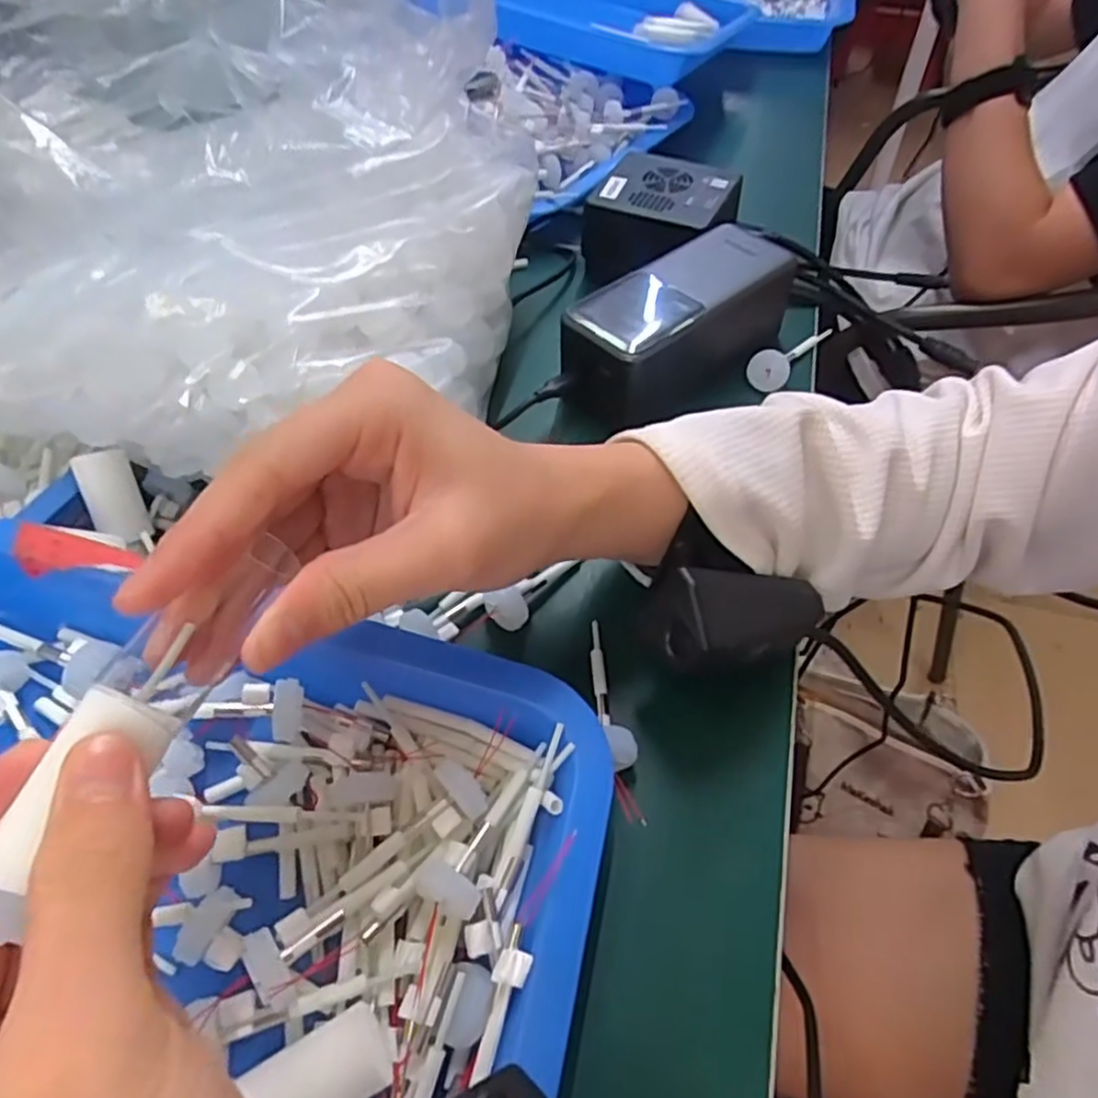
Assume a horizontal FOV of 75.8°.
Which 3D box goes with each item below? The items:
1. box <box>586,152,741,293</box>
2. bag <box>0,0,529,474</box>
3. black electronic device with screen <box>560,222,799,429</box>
[{"bbox_3d":[0.069,-0.199,0.436,0.084,0.048,0.079,25,58,18],"label":"box"},{"bbox_3d":[-0.160,-0.172,0.311,0.267,0.129,0.233,15,55,12],"label":"bag"},{"bbox_3d":[0.069,-0.117,0.370,0.134,0.047,0.061,-37,61,-24],"label":"black electronic device with screen"}]

